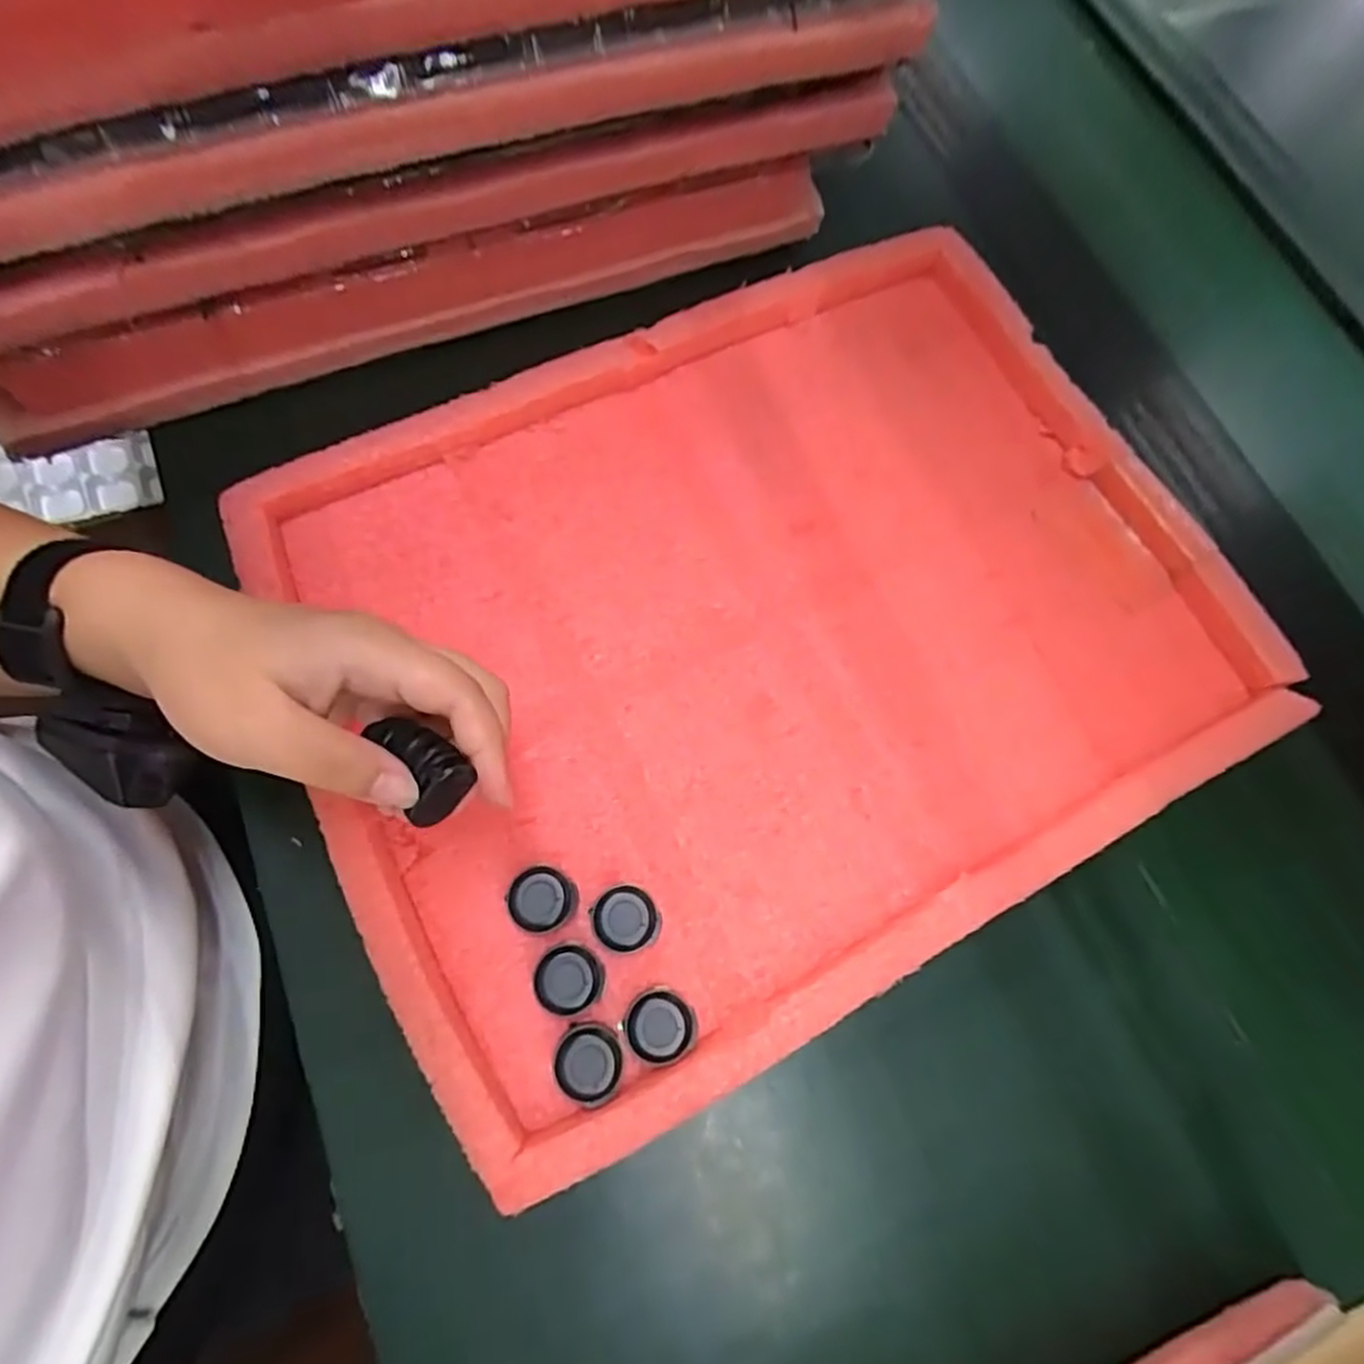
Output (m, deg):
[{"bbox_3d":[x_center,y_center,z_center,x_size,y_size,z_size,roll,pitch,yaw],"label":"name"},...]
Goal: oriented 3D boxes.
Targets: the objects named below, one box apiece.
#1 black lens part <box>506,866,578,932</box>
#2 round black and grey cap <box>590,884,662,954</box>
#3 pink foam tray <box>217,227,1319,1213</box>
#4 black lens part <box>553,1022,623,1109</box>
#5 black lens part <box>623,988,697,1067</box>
[{"bbox_3d":[-0.064,0.099,0.322,0.029,0.015,0.027,2,71,-7],"label":"black lens part"},{"bbox_3d":[-0.026,0.108,0.323,0.029,0.014,0.028,2,71,-7],"label":"round black and grey cap"},{"bbox_3d":[0.043,-0.036,0.366,0.451,0.031,0.354,-27,77,-9],"label":"pink foam tray"},{"bbox_3d":[-0.039,0.163,0.300,0.027,0.013,0.031,-2,72,-8],"label":"black lens part"},{"bbox_3d":[-0.010,0.150,0.309,0.030,0.016,0.030,2,71,-7],"label":"black lens part"}]

